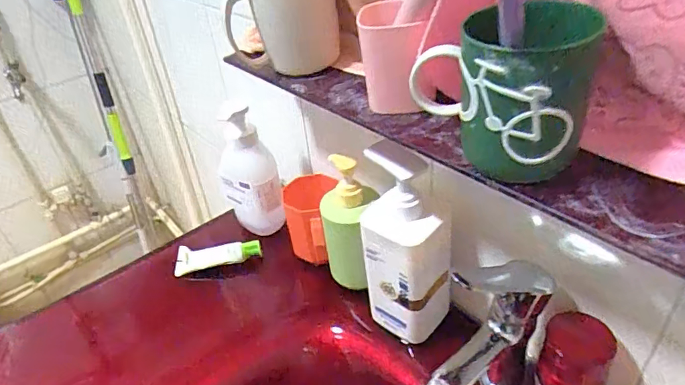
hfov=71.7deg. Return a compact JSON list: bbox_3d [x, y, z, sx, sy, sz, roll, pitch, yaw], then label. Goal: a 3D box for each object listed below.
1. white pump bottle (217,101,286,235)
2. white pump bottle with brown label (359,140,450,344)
[{"bbox_3d":[-0.138,-0.018,0.703,0.081,0.175,0.076,-14,37,-12],"label":"white pump bottle"},{"bbox_3d":[0.067,0.064,0.518,0.091,0.233,0.062,17,41,27],"label":"white pump bottle with brown label"}]

